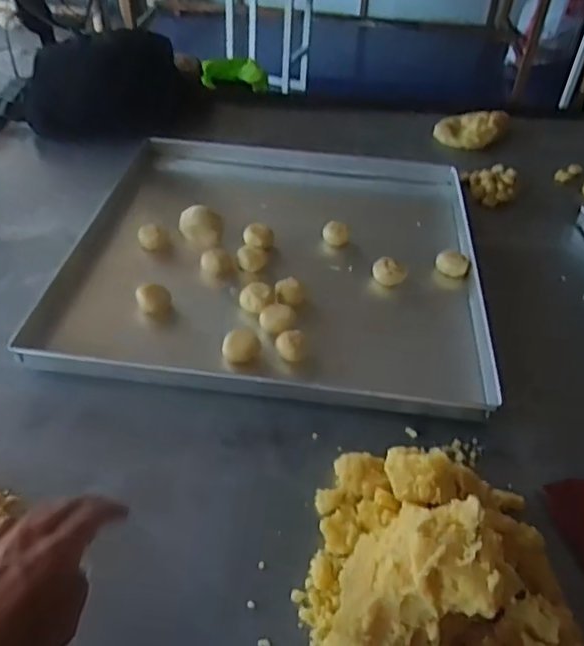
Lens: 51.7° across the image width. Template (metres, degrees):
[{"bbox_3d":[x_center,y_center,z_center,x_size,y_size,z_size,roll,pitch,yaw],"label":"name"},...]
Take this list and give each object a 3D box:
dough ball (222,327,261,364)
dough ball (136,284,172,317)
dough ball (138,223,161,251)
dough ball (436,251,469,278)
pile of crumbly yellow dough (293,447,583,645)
[{"bbox_3d":[-0.055,0.029,0.670,0.041,0.036,0.033,-8,45,-12],"label":"dough ball"},{"bbox_3d":[-0.163,-0.025,0.716,0.039,0.027,0.032,-8,45,-12],"label":"dough ball"},{"bbox_3d":[-0.191,-0.114,0.808,0.028,0.028,0.028,2,43,-2],"label":"dough ball"},{"bbox_3d":[0.214,-0.076,0.809,0.043,0.031,0.034,17,45,14],"label":"dough ball"},{"bbox_3d":[0.117,0.184,0.453,0.200,0.106,0.205,1,45,-1],"label":"pile of crumbly yellow dough"}]

